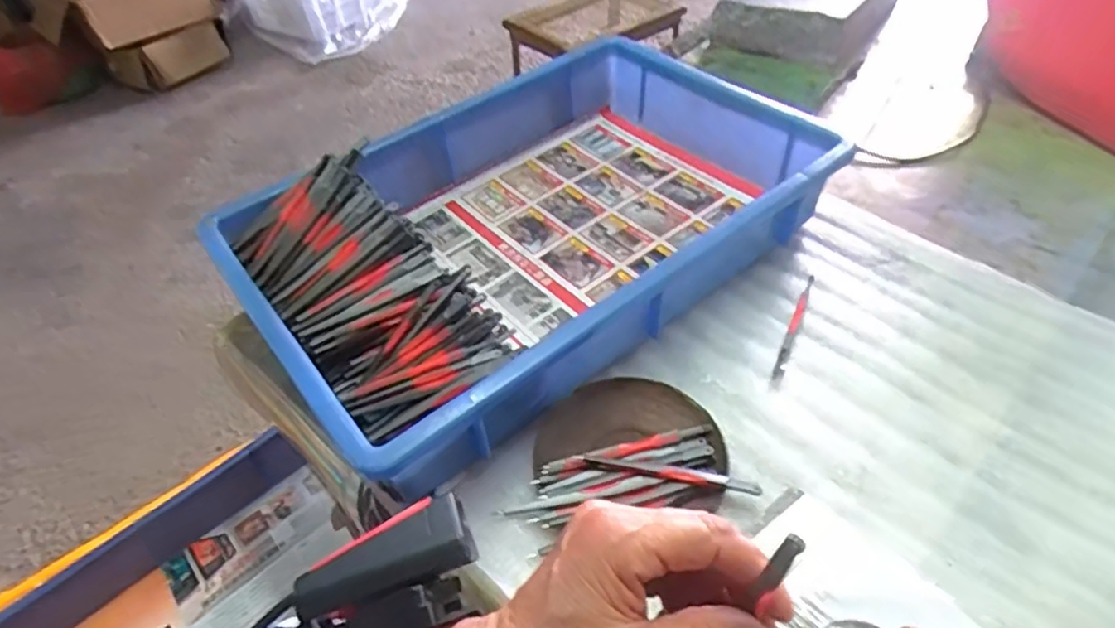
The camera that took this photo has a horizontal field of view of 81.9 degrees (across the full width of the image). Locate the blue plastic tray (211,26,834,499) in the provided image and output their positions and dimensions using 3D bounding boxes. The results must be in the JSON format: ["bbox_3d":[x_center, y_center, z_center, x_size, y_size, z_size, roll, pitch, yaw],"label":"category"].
[{"bbox_3d":[-0.014,-0.084,0.506,0.431,0.092,0.278,-33,54,-22],"label":"blue plastic tray"}]

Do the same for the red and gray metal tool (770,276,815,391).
[{"bbox_3d":[0.172,0.010,0.466,0.007,0.004,0.113,19,52,20],"label":"red and gray metal tool"}]

